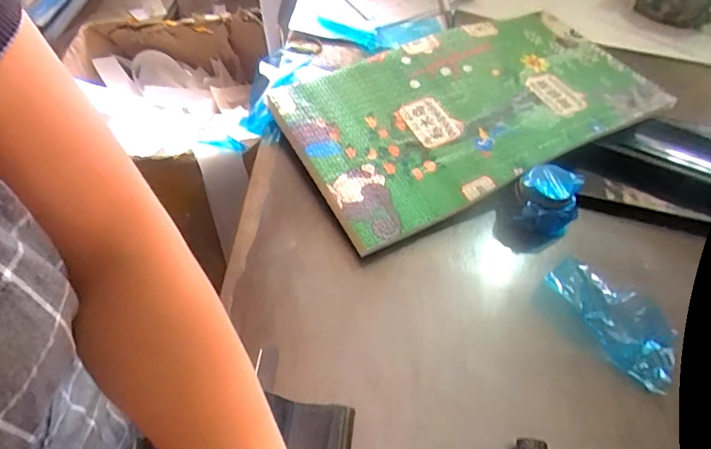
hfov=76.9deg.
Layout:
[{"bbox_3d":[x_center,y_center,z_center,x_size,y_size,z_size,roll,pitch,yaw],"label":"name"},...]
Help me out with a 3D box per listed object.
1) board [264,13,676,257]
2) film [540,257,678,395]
[{"bbox_3d":[0.146,-0.163,0.583,0.461,0.024,0.278,-23,60,-15],"label":"board"},{"bbox_3d":[0.255,0.091,0.443,0.075,0.013,0.135,-34,62,-18],"label":"film"}]

